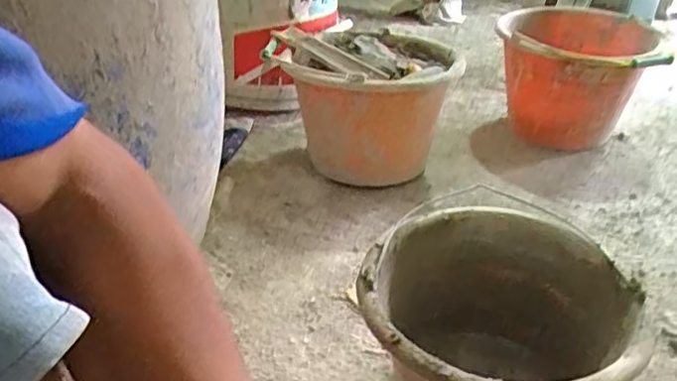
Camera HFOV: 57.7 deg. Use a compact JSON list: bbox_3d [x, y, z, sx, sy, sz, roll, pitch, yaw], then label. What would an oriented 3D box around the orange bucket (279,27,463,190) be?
[{"bbox_3d":[0.055,-0.137,1.009,0.241,0.217,0.241,0,31,0],"label":"orange bucket"}]

